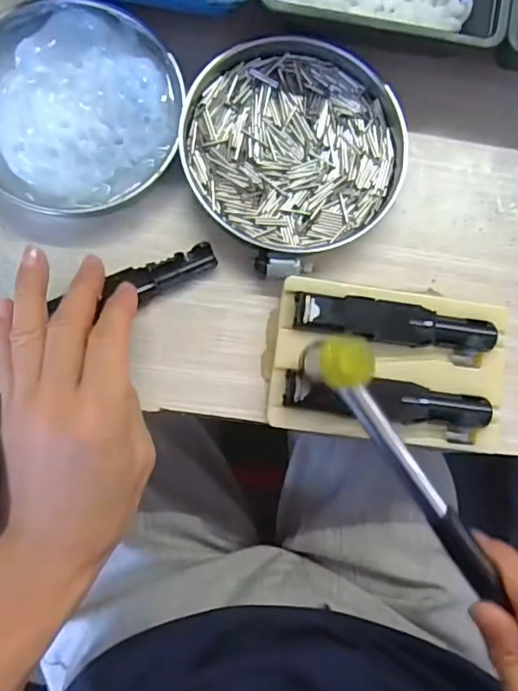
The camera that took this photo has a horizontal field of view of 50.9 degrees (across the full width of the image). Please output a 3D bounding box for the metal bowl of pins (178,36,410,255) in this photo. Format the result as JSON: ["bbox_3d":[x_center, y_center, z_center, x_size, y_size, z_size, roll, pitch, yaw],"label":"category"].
[{"bbox_3d":[0.021,-0.124,0.339,0.129,0.023,0.132,1,83,-5],"label":"metal bowl of pins"}]

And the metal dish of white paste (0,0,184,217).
[{"bbox_3d":[-0.113,-0.144,0.329,0.125,0.027,0.129,1,83,-5],"label":"metal dish of white paste"}]

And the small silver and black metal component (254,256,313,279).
[{"bbox_3d":[0.015,-0.046,0.327,0.035,0.010,0.013,6,82,-4],"label":"small silver and black metal component"}]

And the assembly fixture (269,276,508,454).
[{"bbox_3d":[0.079,0.013,0.324,0.139,0.030,0.087,8,82,-4],"label":"assembly fixture"}]

